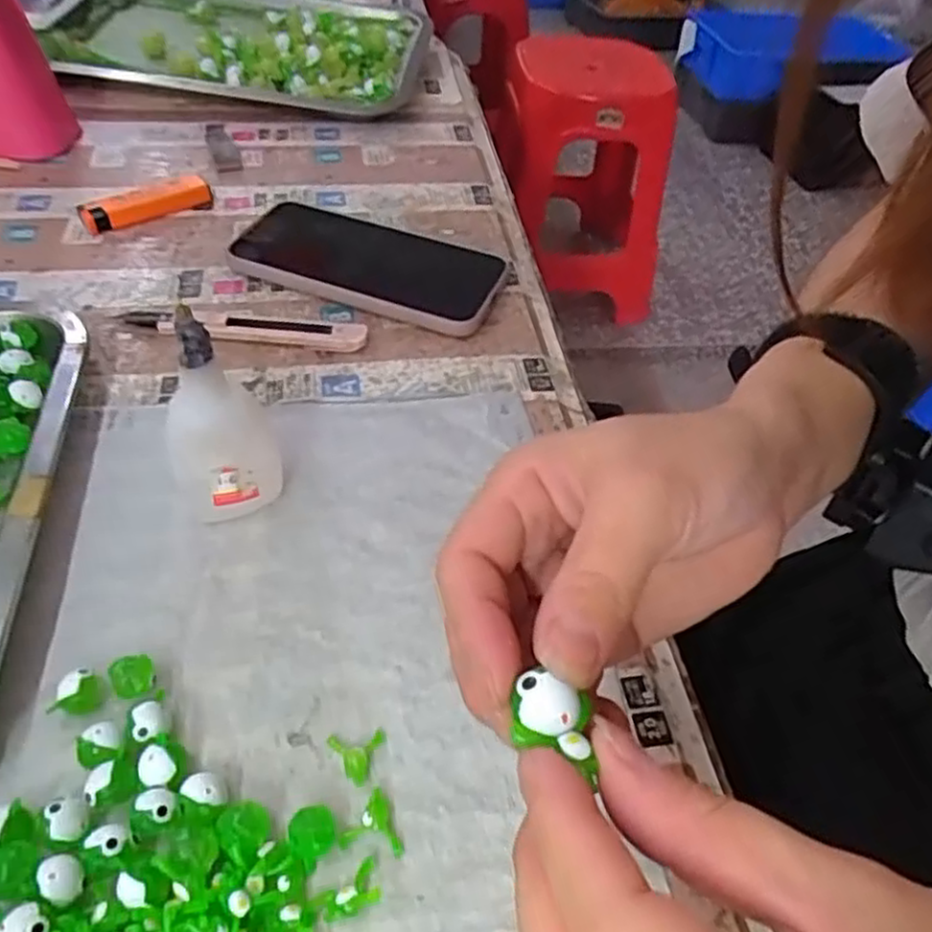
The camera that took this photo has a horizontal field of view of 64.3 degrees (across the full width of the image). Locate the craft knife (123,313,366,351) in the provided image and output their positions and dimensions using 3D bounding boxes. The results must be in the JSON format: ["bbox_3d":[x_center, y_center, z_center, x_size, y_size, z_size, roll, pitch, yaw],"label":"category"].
[{"bbox_3d":[-0.121,-0.078,0.404,0.135,0.015,0.019,6,47,-1],"label":"craft knife"}]

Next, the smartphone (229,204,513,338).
[{"bbox_3d":[-0.056,-0.125,0.453,0.157,0.012,0.086,19,48,11],"label":"smartphone"}]

